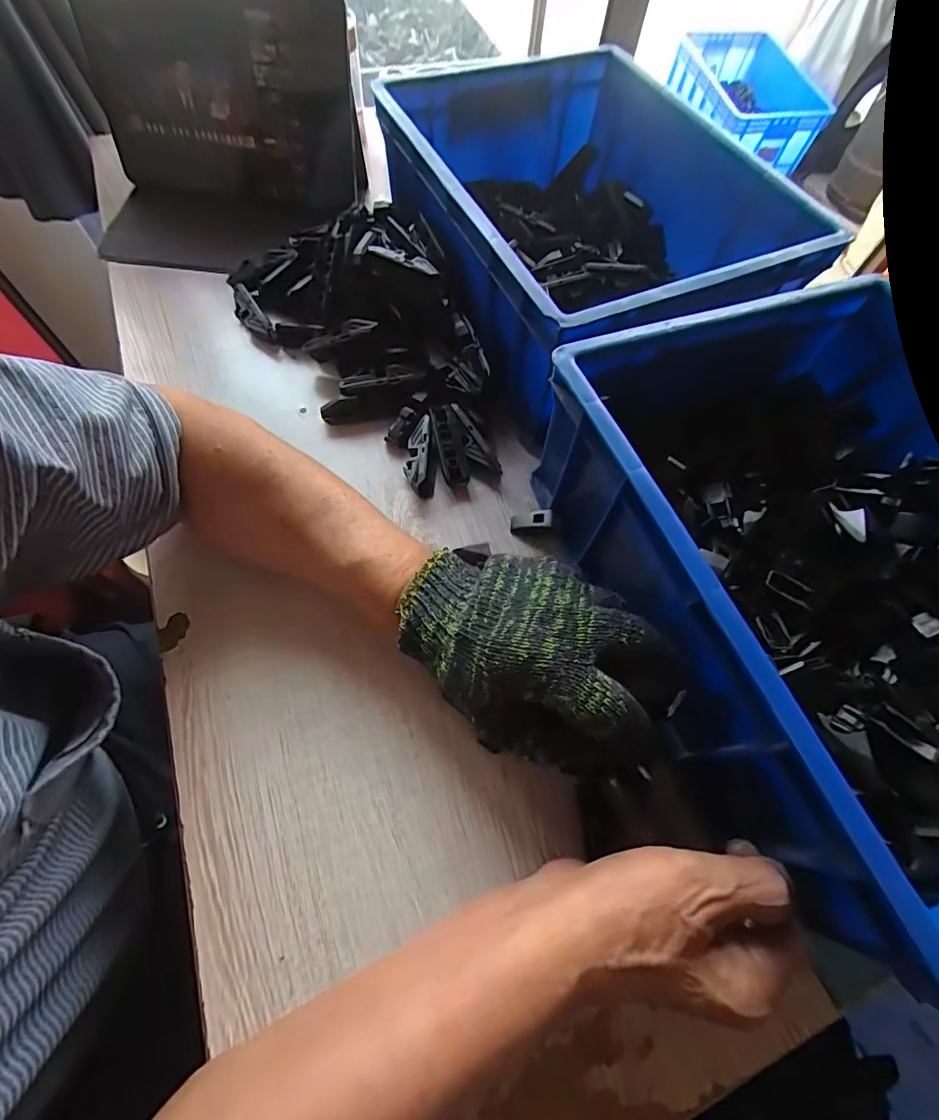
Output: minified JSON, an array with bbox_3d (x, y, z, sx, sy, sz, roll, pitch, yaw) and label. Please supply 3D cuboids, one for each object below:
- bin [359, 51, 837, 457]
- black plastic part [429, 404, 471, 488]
[{"bbox_3d":[0.098,-0.295,0.425,0.274,0.114,0.345,-20,68,-12],"label":"bin"},{"bbox_3d":[-0.017,-0.095,0.392,0.021,0.015,0.072,-11,66,-9],"label":"black plastic part"}]

